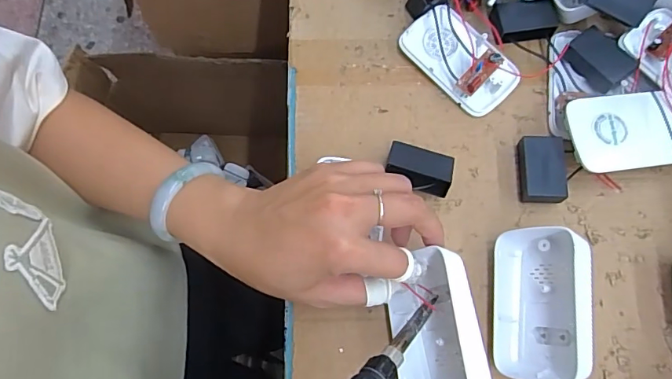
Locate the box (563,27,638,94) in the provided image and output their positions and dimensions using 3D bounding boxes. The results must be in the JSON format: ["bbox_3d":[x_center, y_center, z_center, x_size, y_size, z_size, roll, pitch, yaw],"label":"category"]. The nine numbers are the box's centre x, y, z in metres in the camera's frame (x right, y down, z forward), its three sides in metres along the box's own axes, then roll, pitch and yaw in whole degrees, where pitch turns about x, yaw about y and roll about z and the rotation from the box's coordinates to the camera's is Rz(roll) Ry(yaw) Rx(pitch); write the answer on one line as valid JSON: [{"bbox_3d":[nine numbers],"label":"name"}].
[{"bbox_3d":[0.210,-0.103,0.372,0.032,0.021,0.048,-39,77,-12],"label":"box"}]

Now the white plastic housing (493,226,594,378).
[{"bbox_3d":[0.137,0.076,0.307,0.052,0.045,0.099,7,72,1],"label":"white plastic housing"}]

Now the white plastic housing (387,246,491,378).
[{"bbox_3d":[0.064,0.091,0.299,0.050,0.049,0.096,-6,72,-3],"label":"white plastic housing"}]

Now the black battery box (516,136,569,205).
[{"bbox_3d":[0.155,-0.014,0.348,0.032,0.021,0.048,6,72,1],"label":"black battery box"}]

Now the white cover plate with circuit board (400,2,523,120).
[{"bbox_3d":[0.101,-0.107,0.376,0.056,0.019,0.094,-40,77,-12],"label":"white cover plate with circuit board"}]

